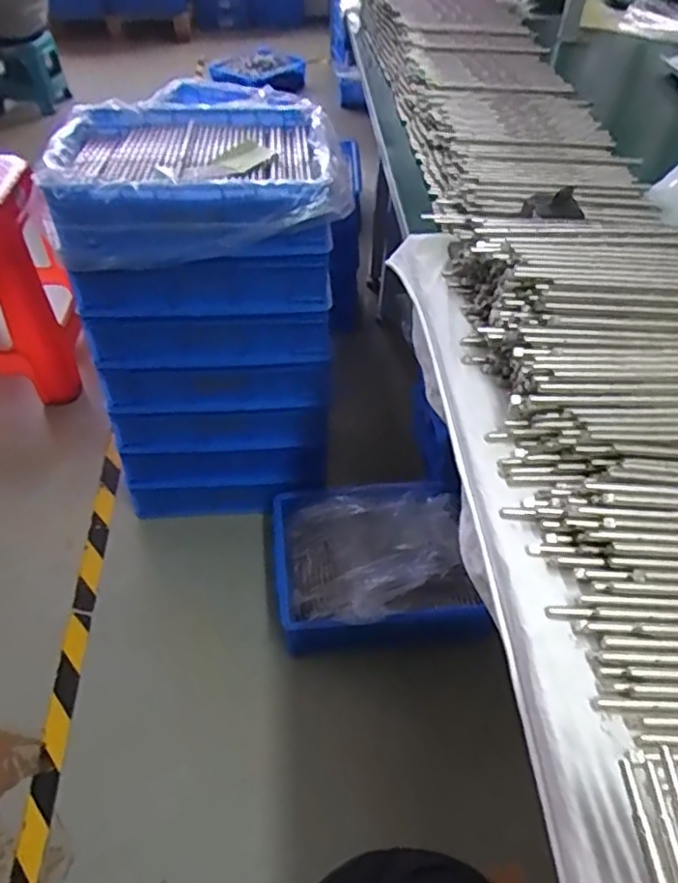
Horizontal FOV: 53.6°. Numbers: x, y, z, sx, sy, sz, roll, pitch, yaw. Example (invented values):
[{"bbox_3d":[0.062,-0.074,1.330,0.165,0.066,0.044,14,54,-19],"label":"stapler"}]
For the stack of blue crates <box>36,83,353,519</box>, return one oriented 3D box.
[{"bbox_3d":[-0.228,-0.193,1.255,0.427,0.676,0.303,-9,46,-10],"label":"stack of blue crates"}]

